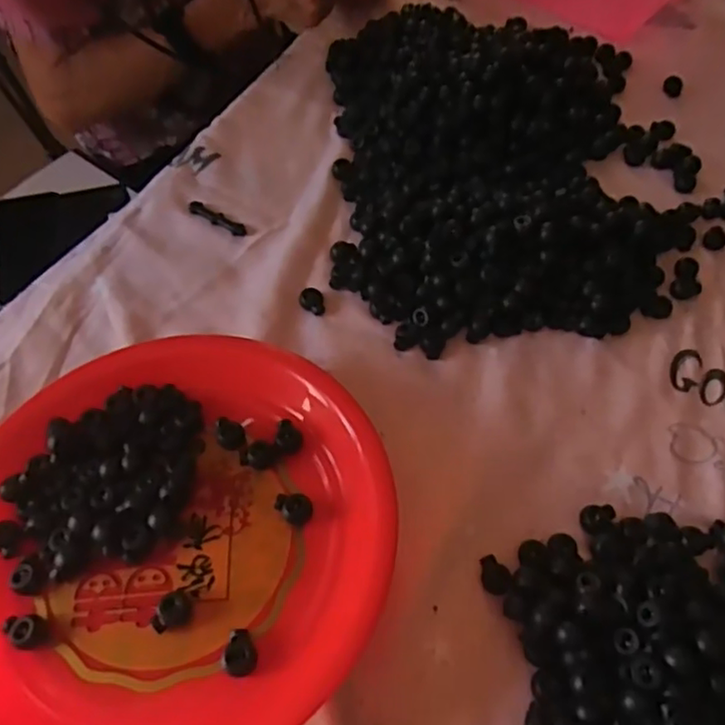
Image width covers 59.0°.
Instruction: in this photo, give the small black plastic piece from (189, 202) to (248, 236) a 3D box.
[{"bbox_3d":[-0.121,-0.121,0.538,0.056,0.004,0.012,27,62,13],"label":"small black plastic piece"}]

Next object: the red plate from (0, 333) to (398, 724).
[{"bbox_3d":[-0.118,0.094,0.380,0.253,0.054,0.264,1,59,-1],"label":"red plate"}]

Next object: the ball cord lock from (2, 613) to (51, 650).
[{"bbox_3d":[-0.184,0.146,0.350,0.023,0.013,0.017,20,61,10],"label":"ball cord lock"}]

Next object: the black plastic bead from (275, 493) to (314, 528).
[{"bbox_3d":[-0.040,0.085,0.377,0.022,0.009,0.017,31,63,15],"label":"black plastic bead"}]

